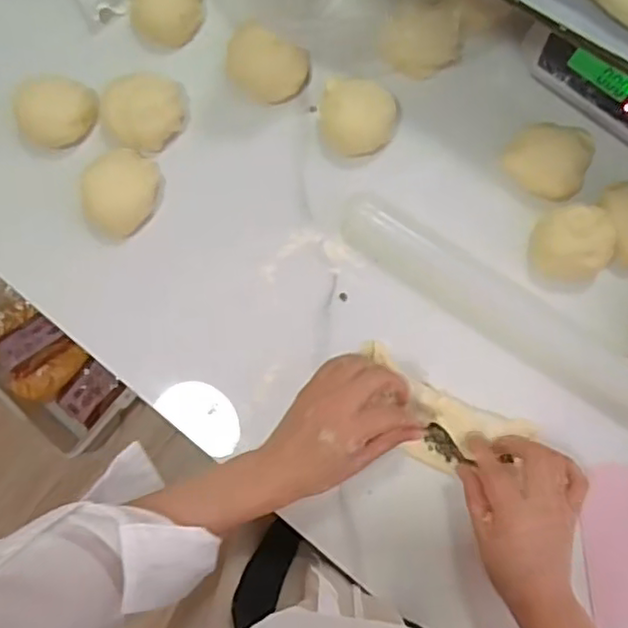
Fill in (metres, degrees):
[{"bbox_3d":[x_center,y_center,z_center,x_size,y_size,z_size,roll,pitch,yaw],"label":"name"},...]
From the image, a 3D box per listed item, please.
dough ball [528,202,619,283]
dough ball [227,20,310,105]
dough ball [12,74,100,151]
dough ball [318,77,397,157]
[{"bbox_3d":[0.213,-0.055,0.531,0.058,0.037,0.060,0,83,3],"label":"dough ball"},{"bbox_3d":[-0.043,-0.219,0.562,0.071,0.041,0.052,24,85,6],"label":"dough ball"},{"bbox_3d":[-0.233,-0.183,0.586,0.057,0.031,0.065,34,86,7],"label":"dough ball"},{"bbox_3d":[0.036,-0.169,0.558,0.065,0.035,0.069,0,83,3],"label":"dough ball"}]

